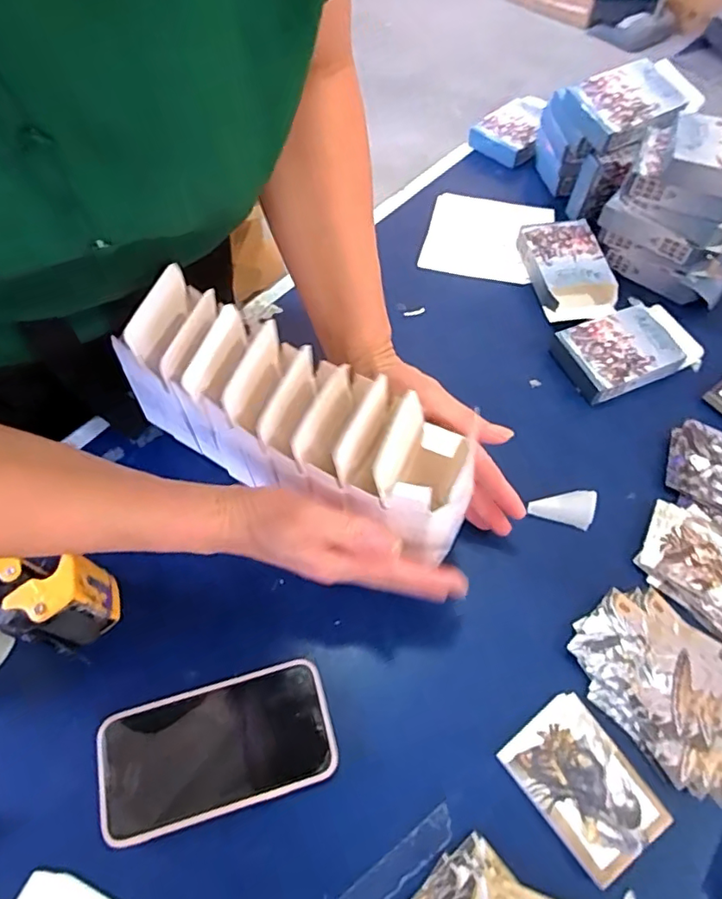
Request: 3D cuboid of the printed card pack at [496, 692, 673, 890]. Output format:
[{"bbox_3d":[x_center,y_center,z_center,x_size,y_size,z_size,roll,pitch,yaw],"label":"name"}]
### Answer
[{"bbox_3d":[0.146,0.219,0.368,0.067,0.012,0.092,-33,65,-19],"label":"printed card pack"}]

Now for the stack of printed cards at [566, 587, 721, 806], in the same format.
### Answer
[{"bbox_3d":[0.223,0.166,0.400,0.102,0.008,0.137,-37,66,-21],"label":"stack of printed cards"}]

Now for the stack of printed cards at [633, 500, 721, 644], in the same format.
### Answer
[{"bbox_3d":[0.285,0.102,0.436,0.133,0.008,0.086,39,65,20],"label":"stack of printed cards"}]

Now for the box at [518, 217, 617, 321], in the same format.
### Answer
[{"bbox_3d":[0.221,-0.195,0.605,0.077,0.035,0.111,-11,59,-8],"label":"box"}]

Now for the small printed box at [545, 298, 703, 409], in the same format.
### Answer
[{"bbox_3d":[0.260,-0.103,0.551,0.130,0.030,0.090,-20,61,-13],"label":"small printed box"}]

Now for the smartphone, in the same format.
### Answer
[{"bbox_3d":[-0.097,0.199,0.376,0.154,0.008,0.080,-14,60,-9],"label":"smartphone"}]

